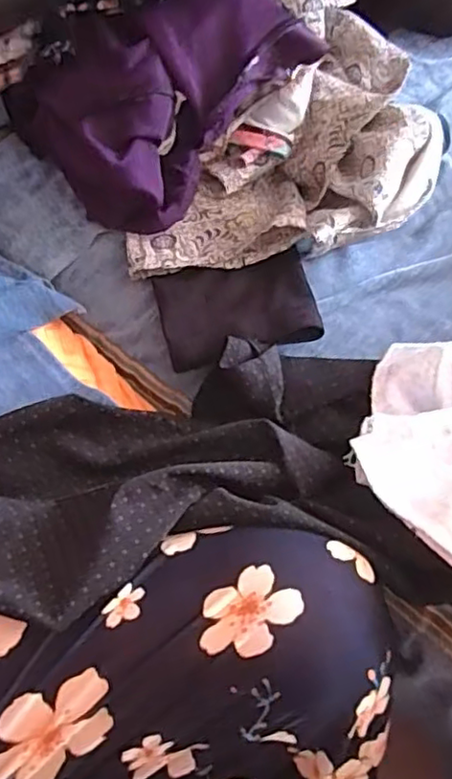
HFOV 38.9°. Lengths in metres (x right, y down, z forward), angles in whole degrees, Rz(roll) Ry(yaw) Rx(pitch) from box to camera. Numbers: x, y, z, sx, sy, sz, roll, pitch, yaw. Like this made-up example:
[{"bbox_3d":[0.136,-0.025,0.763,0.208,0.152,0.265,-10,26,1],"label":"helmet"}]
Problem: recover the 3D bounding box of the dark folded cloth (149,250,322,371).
[{"bbox_3d":[0.008,-0.061,0.470,0.111,0.017,0.086,-15,58,1],"label":"dark folded cloth"}]

